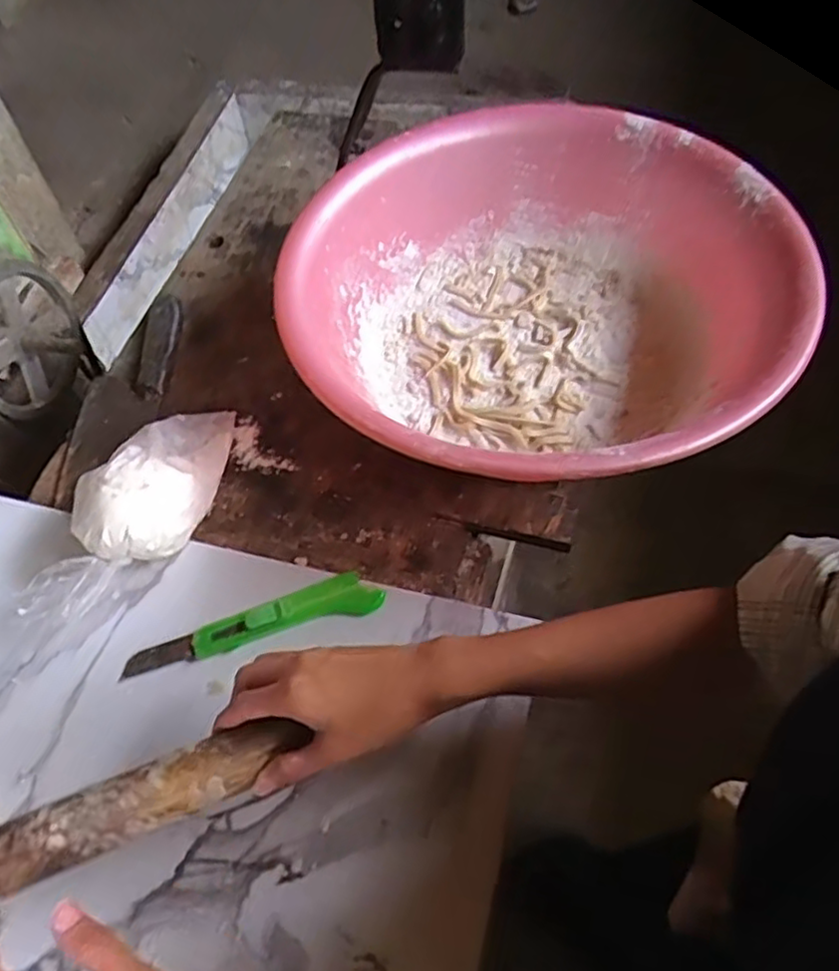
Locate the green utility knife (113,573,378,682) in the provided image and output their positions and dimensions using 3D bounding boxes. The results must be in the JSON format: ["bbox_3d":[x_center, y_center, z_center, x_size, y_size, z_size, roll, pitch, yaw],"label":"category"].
[{"bbox_3d":[-0.122,0.104,0.515,0.190,0.020,0.030,-16,57,-7],"label":"green utility knife"}]

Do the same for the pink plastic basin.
[{"bbox_3d":[0.099,-0.150,0.599,0.397,0.132,0.405,-2,57,2],"label":"pink plastic basin"}]

